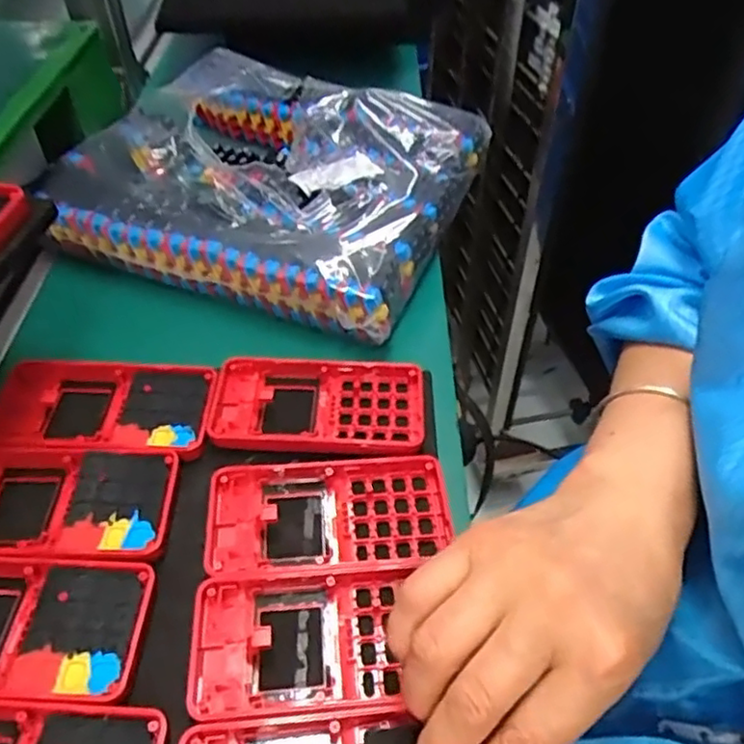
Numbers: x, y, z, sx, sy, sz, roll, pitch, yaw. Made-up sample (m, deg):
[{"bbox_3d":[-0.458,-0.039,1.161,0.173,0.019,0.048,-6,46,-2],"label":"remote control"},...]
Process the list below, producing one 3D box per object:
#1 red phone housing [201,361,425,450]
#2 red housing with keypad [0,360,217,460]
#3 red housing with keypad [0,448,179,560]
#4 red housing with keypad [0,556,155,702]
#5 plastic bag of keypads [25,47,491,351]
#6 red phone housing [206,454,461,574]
[{"bbox_3d":[-0.031,0.021,0.383,0.123,0.017,0.061,0,47,1],"label":"red phone housing"},{"bbox_3d":[-0.159,0.022,0.377,0.133,0.017,0.061,2,47,2],"label":"red housing with keypad"},{"bbox_3d":[-0.171,0.067,0.335,0.133,0.013,0.061,0,47,1],"label":"red housing with keypad"},{"bbox_3d":[-0.166,0.114,0.293,0.122,0.010,0.061,0,47,0],"label":"red housing with keypad"},{"bbox_3d":[-0.083,-0.168,0.533,0.305,0.056,0.273,17,49,16],"label":"plastic bag of keypads"},{"bbox_3d":[-0.022,0.073,0.333,0.121,0.014,0.062,-4,47,-3],"label":"red phone housing"}]

